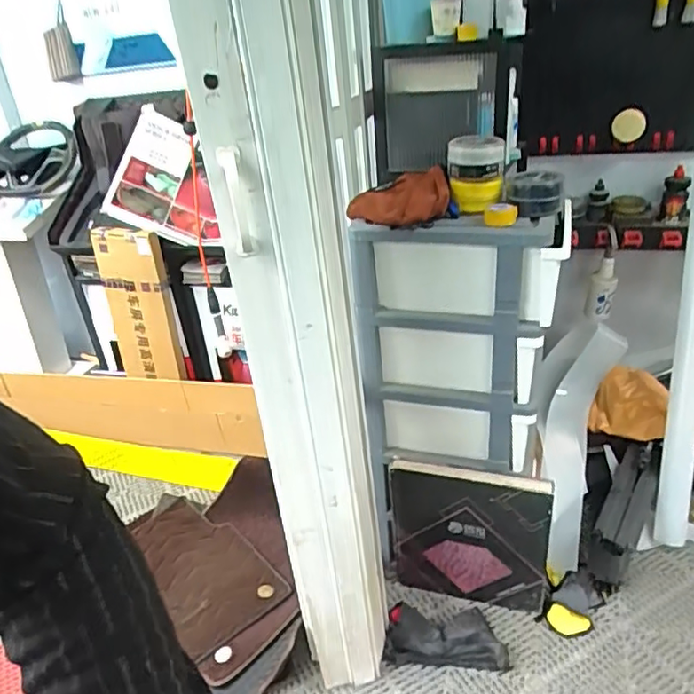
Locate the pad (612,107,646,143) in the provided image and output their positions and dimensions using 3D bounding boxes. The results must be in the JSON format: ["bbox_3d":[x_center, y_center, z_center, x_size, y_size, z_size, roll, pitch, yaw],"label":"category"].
[{"bbox_3d":[0.636,-0.500,1.359,0.075,0.084,0.024,-37,37,17],"label":"pad"}]

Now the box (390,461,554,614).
[{"bbox_3d":[0.280,0.446,1.413,0.356,0.373,0.041,6,31,20],"label":"box"}]

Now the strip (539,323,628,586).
[{"bbox_3d":[0.600,0.271,1.614,0.189,0.139,0.646,6,76,20],"label":"strip"}]

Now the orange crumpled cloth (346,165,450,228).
[{"bbox_3d":[0.089,-0.263,1.072,0.180,0.077,0.073,0,30,11],"label":"orange crumpled cloth"}]

